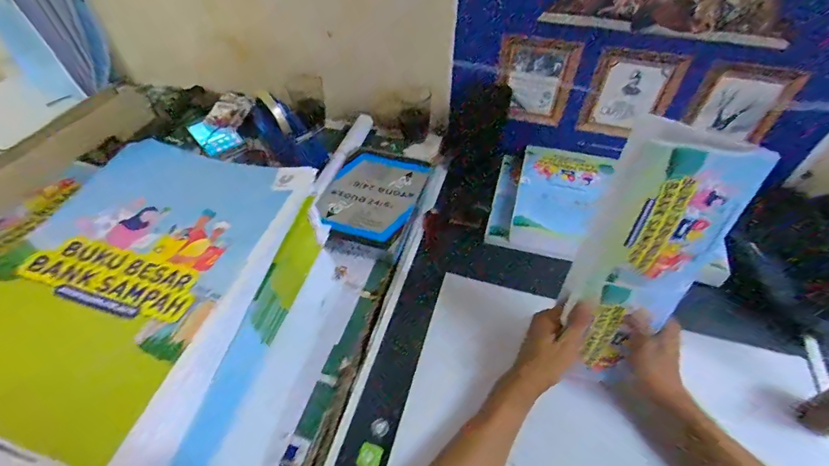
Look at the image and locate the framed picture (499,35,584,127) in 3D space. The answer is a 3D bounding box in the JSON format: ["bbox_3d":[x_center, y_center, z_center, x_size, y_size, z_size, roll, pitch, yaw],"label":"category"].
[{"bbox_3d":[0.194,-0.246,0.668,0.112,0.163,0.016,18,64,15],"label":"framed picture"}]

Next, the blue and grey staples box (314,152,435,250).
[{"bbox_3d":[-0.067,-0.057,0.643,0.136,0.035,0.179,17,51,15],"label":"blue and grey staples box"}]

